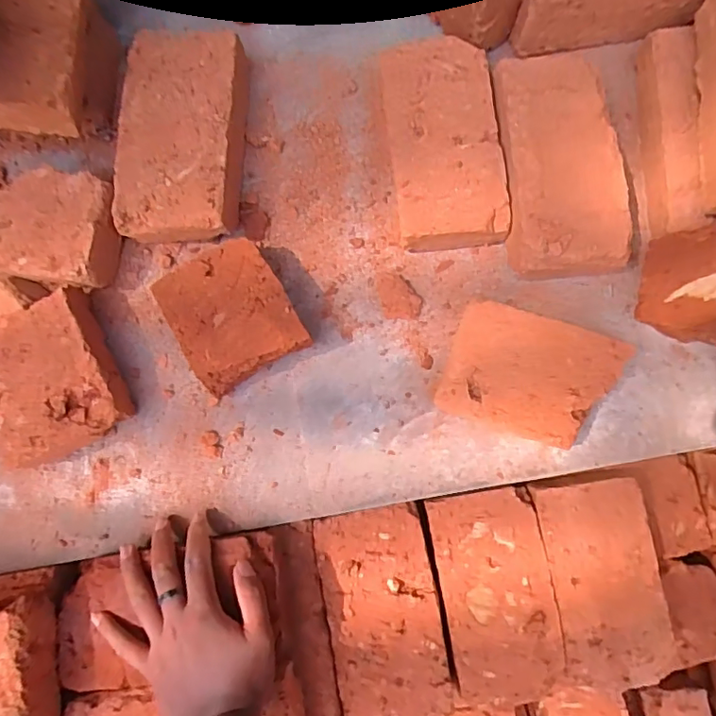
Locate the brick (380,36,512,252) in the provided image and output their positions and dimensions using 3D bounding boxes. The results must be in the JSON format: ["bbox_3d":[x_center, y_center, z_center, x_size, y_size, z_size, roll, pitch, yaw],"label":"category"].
[{"bbox_3d":[0.078,-0.198,0.519,0.104,0.051,0.194,-7,81,1],"label":"brick"}]

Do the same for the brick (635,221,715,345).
[{"bbox_3d":[0.298,-0.061,0.466,0.052,0.113,0.094,10,87,-24],"label":"brick"}]

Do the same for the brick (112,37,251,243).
[{"bbox_3d":[-0.167,-0.207,0.528,0.108,0.061,0.200,2,82,2],"label":"brick"}]

